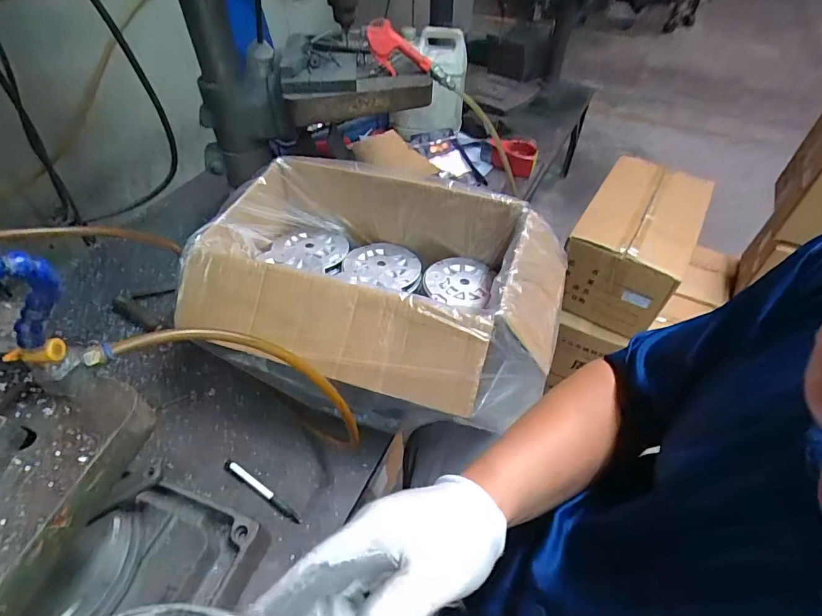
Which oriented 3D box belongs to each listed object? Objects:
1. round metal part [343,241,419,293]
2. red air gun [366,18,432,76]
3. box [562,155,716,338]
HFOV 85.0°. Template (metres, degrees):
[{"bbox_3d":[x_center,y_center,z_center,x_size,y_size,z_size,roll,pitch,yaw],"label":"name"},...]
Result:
[{"bbox_3d":[-0.051,-0.078,0.792,0.131,0.023,0.127,0,48,0],"label":"round metal part"},{"bbox_3d":[-0.023,-0.453,0.797,0.153,0.064,0.068,-2,37,-49],"label":"red air gun"},{"bbox_3d":[0.549,-0.167,1.112,0.231,0.221,0.392,26,53,21],"label":"box"}]

